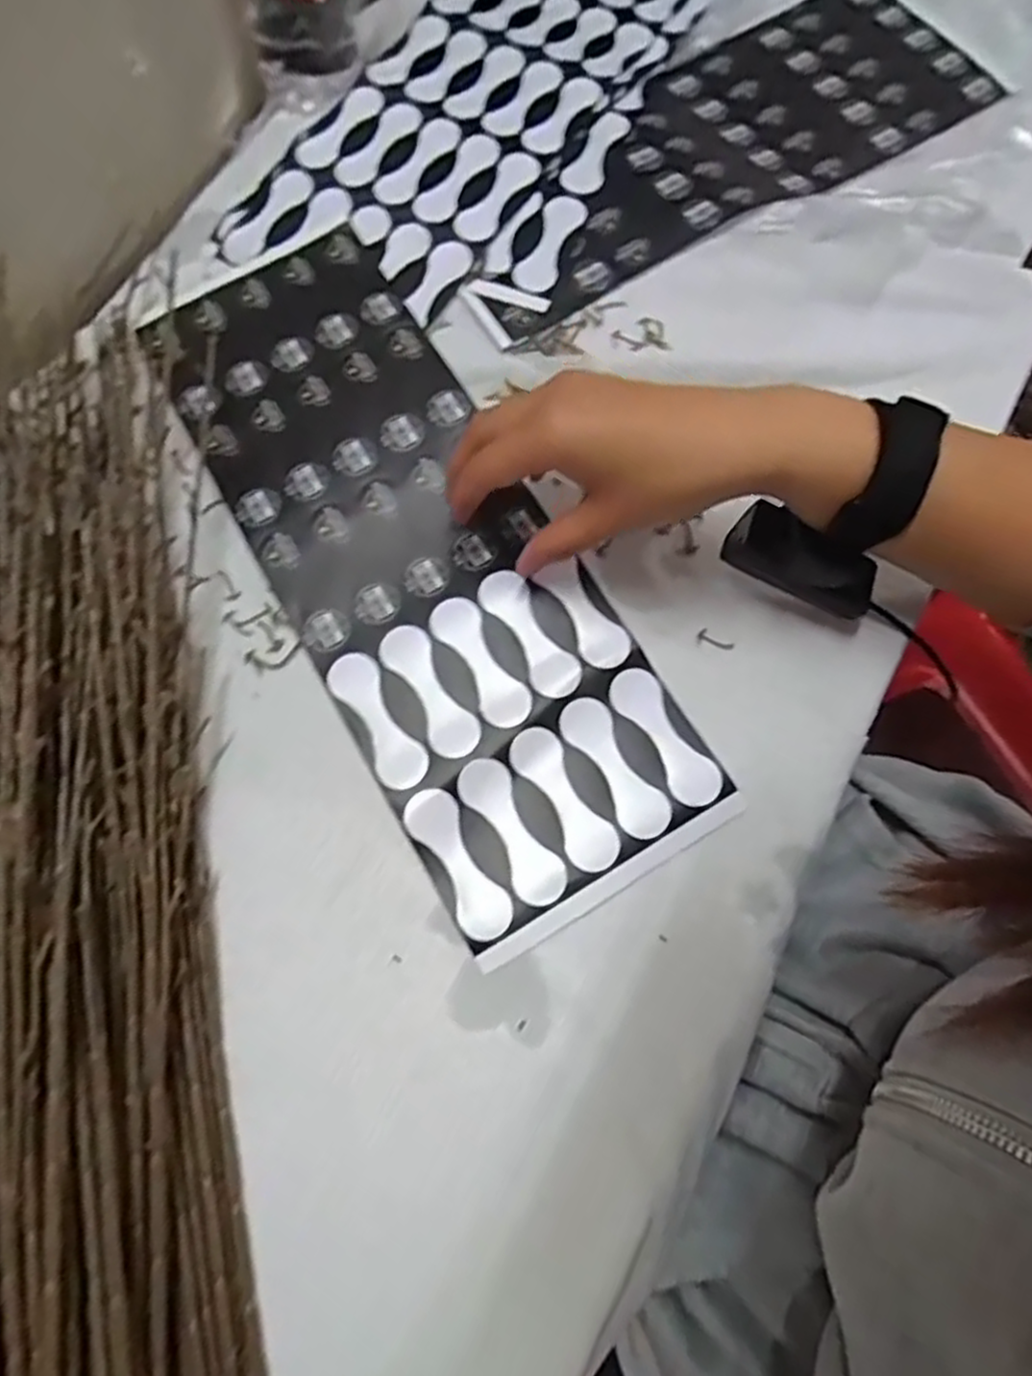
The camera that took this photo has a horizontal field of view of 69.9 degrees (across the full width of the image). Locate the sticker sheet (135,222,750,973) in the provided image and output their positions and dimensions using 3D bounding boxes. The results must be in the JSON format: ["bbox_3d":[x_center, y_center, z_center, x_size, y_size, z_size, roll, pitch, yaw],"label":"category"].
[{"bbox_3d":[-0.059,-0.074,0.389,0.146,0.007,0.402,-31,77,-7],"label":"sticker sheet"}]

